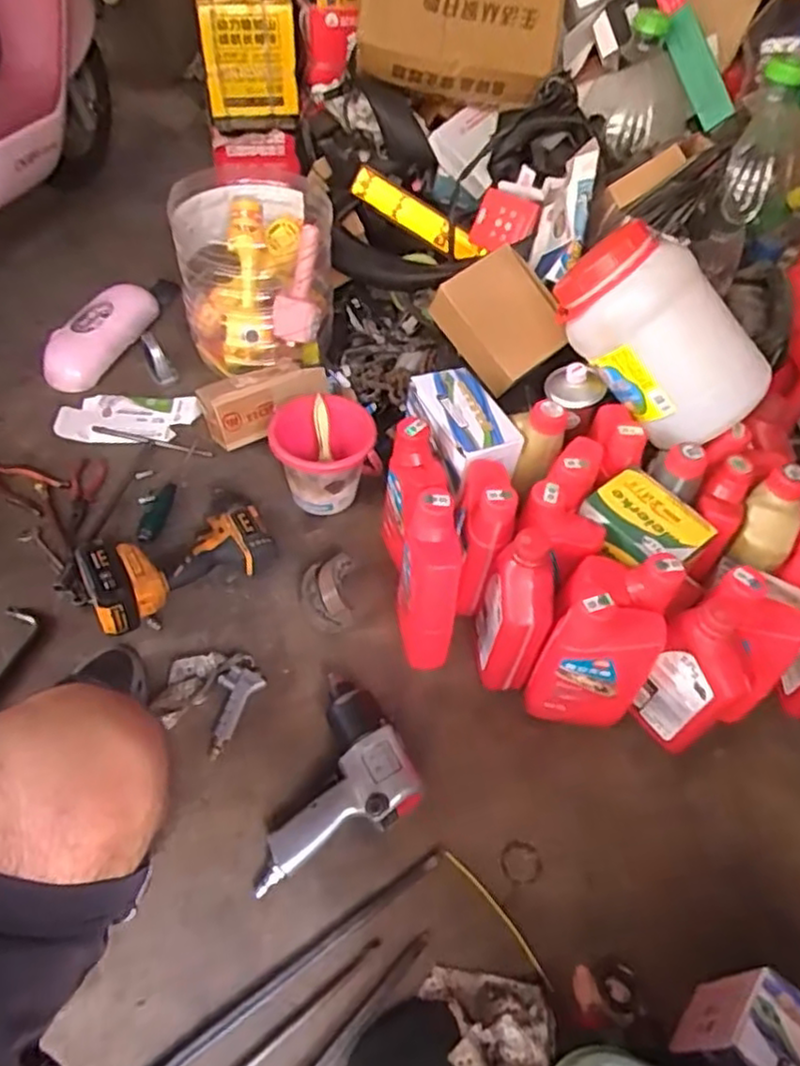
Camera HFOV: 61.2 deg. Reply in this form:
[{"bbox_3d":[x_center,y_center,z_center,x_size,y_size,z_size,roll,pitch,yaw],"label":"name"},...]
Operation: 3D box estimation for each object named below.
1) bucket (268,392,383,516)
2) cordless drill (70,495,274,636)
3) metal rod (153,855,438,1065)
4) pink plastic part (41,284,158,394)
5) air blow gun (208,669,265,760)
[{"bbox_3d":[-0.112,-0.110,1.002,0.150,0.118,0.142,-1,51,-6],"label":"bucket"},{"bbox_3d":[-0.292,0.033,0.898,0.247,0.076,0.117,-31,60,-27],"label":"cordless drill"},{"bbox_3d":[-0.098,0.424,0.668,0.333,0.006,0.015,-27,58,-25],"label":"metal rod"},{"bbox_3d":[-0.524,-0.350,1.197,0.093,0.071,0.246,21,52,11],"label":"pink plastic part"},{"bbox_3d":[-0.210,0.212,0.817,0.046,0.019,0.112,21,52,11],"label":"air blow gun"}]

